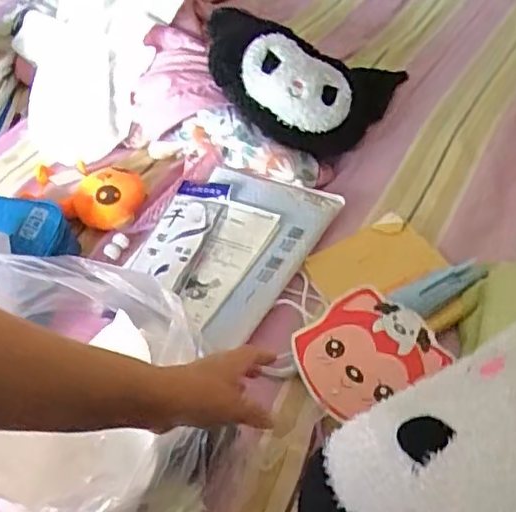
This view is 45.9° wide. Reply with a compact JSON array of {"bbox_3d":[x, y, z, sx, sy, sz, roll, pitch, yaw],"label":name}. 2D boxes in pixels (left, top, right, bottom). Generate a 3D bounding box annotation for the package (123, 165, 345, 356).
[{"bbox_3d":[-0.051,-0.021,0.966,0.277,0.043,0.372,15,43,23],"label":"package"}]

